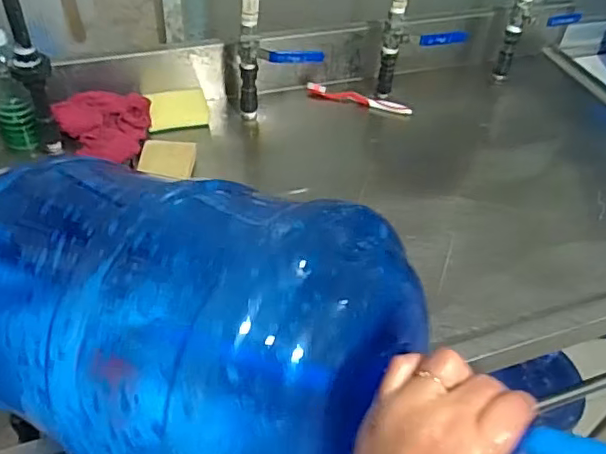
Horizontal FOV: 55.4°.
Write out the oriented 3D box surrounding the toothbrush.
[{"bbox_3d":[0.098,-0.224,1.008,0.184,0.023,0.023,11,44,7],"label":"toothbrush"}]

